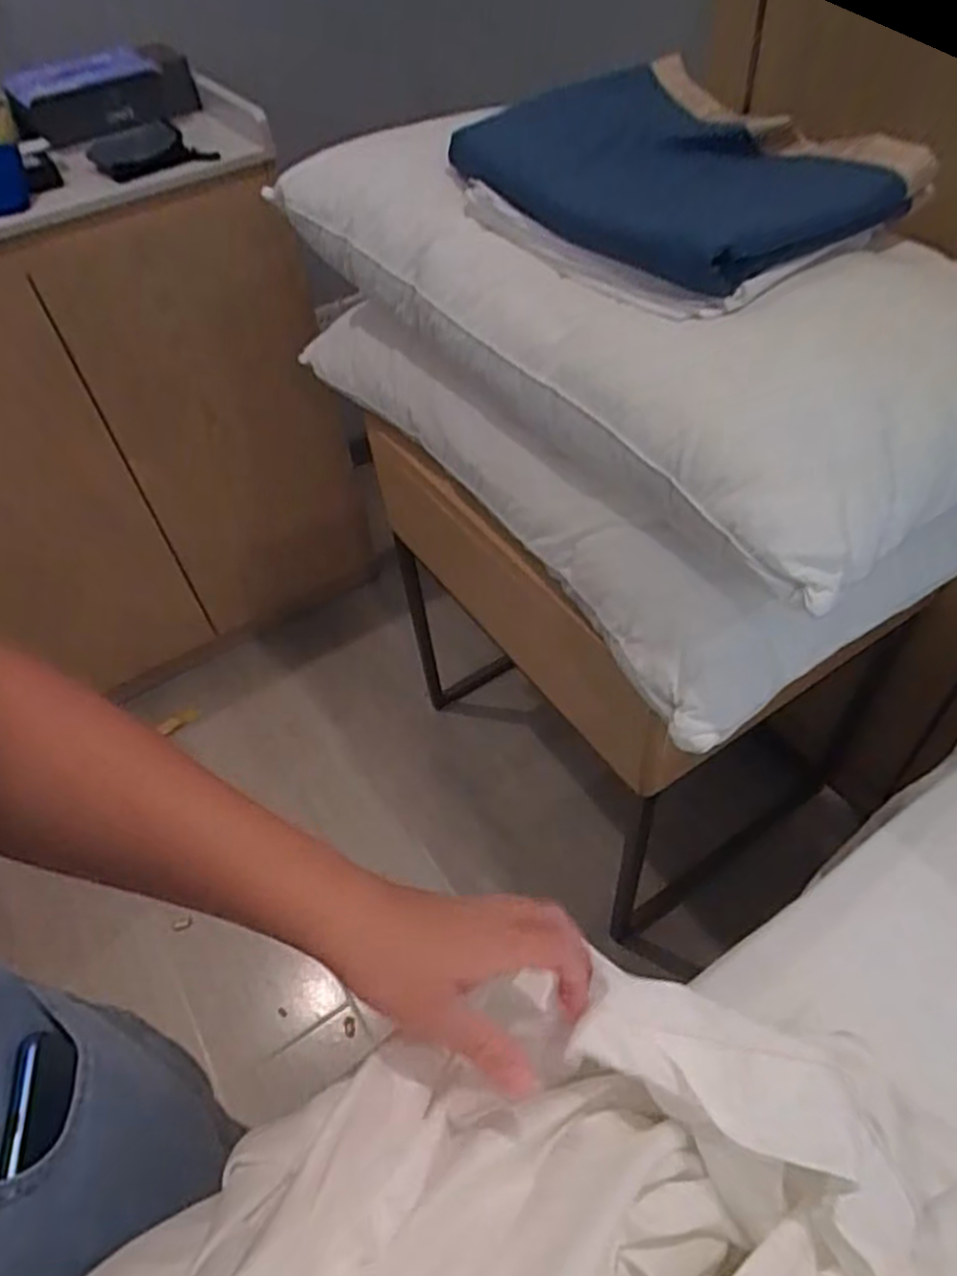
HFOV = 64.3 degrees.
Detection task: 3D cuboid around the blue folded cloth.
[{"bbox_3d":[0.144,-0.394,0.645,0.197,0.058,0.346,-28,52,-17],"label":"blue folded cloth"}]

